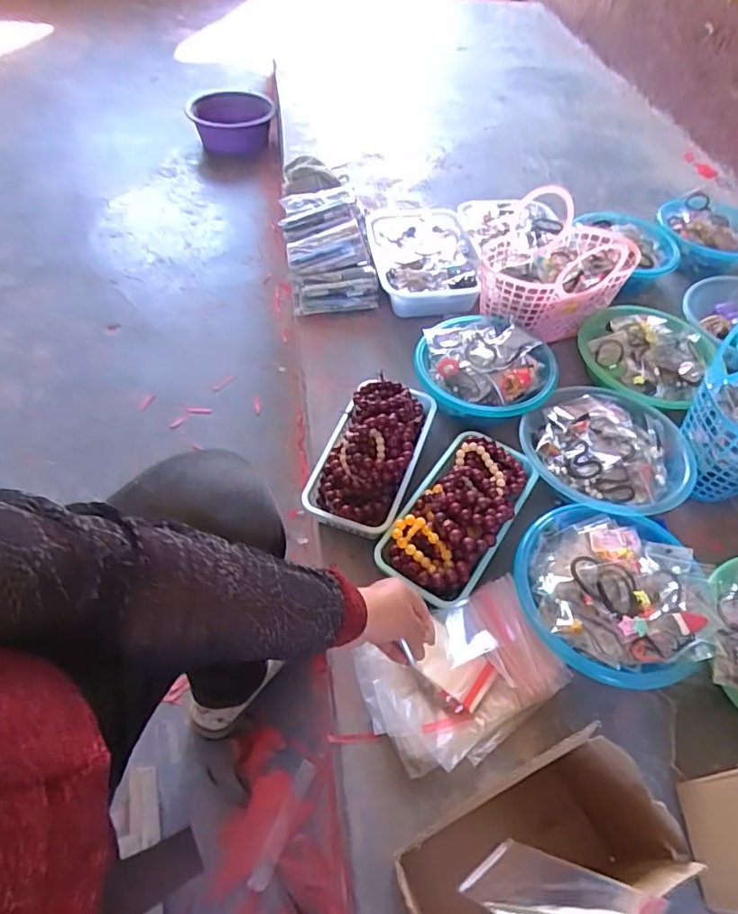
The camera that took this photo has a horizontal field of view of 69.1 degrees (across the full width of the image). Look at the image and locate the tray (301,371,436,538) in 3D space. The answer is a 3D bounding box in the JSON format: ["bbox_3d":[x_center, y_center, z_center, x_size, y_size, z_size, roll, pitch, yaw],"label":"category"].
[{"bbox_3d":[0.006,-0.022,0.771,0.129,0.080,0.258,18,55,9],"label":"tray"}]

